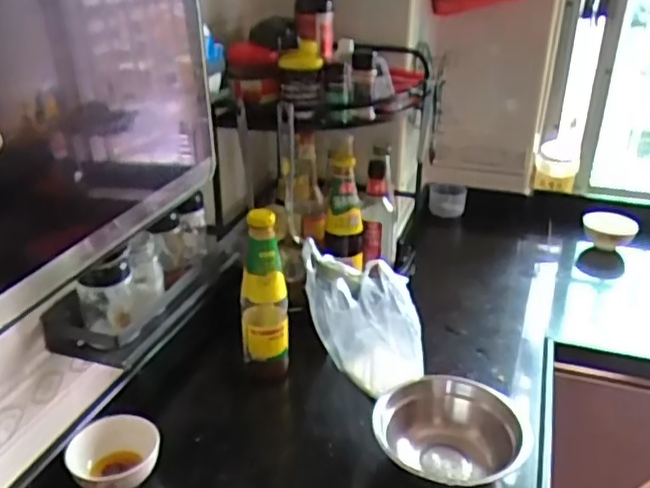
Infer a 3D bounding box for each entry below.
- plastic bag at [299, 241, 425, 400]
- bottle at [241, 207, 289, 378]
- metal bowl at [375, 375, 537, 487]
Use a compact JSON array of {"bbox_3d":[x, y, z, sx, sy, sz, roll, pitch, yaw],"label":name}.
[{"bbox_3d":[0.053,0.109,0.995,0.078,0.198,0.221,-17,31,-32],"label":"plastic bag"},{"bbox_3d":[-0.091,0.083,0.967,0.070,0.272,0.059,-1,26,-4],"label":"bottle"},{"bbox_3d":[0.156,0.257,0.834,0.176,0.084,0.175,1,26,0],"label":"metal bowl"}]

